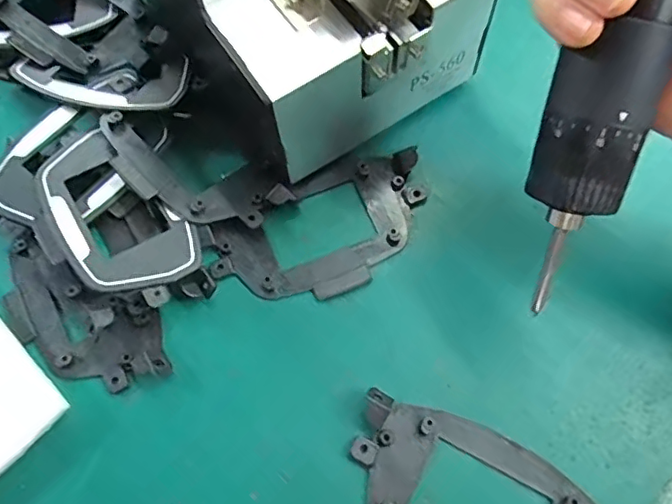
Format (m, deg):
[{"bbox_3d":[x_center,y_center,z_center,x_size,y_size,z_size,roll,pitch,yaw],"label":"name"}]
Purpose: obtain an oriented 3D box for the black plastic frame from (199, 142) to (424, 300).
[{"bbox_3d":[-0.005,-0.011,0.293,0.114,0.008,0.063,-25,72,-8],"label":"black plastic frame"}]

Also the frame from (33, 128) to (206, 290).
[{"bbox_3d":[-0.113,-0.015,0.289,0.098,0.020,0.054,42,77,14],"label":"frame"}]

